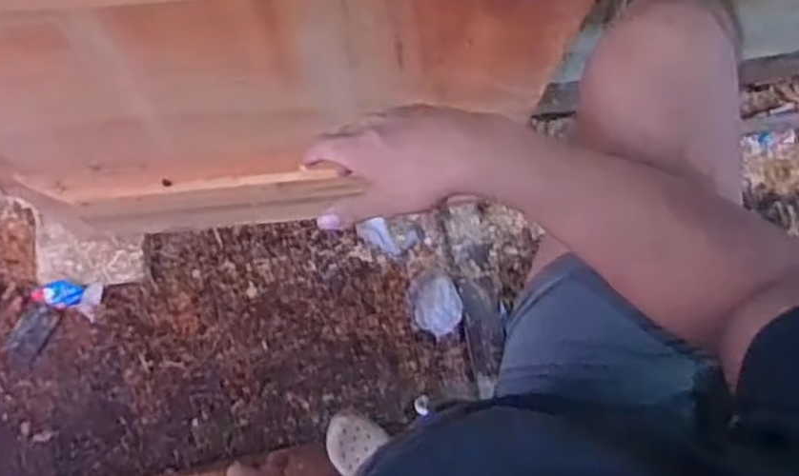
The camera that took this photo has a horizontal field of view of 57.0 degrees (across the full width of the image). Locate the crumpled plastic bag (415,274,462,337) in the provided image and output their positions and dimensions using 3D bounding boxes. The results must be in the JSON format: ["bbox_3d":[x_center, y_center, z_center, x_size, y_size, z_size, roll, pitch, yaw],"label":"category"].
[{"bbox_3d":[0.077,0.139,1.498,0.093,0.051,0.122,-8,85,-3],"label":"crumpled plastic bag"}]

